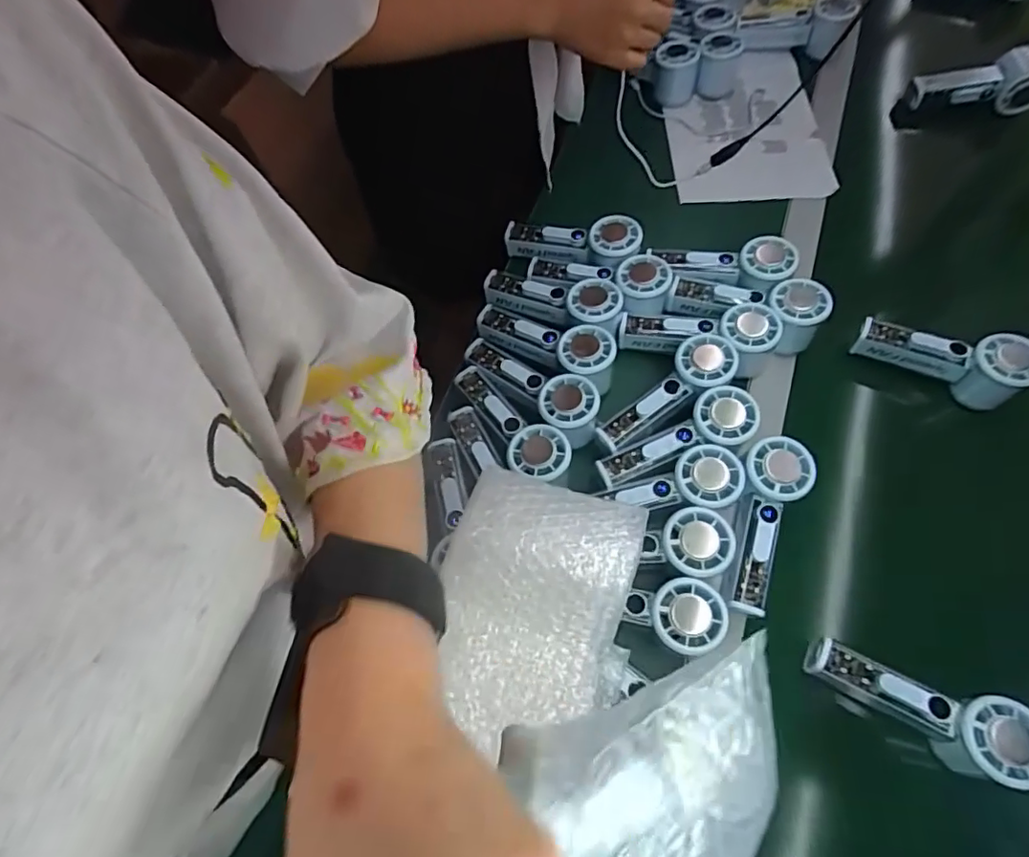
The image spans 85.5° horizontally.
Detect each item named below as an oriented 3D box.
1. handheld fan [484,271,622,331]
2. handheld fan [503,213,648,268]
[{"bbox_3d":[0.039,-0.136,0.598,0.155,0.043,0.064,16,65,27],"label":"handheld fan"},{"bbox_3d":[0.063,-0.207,0.625,0.154,0.033,0.057,9,64,25],"label":"handheld fan"}]

